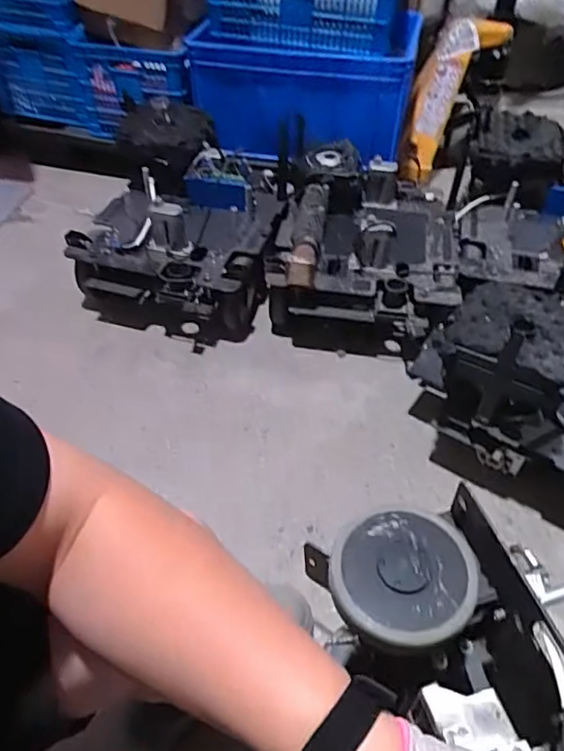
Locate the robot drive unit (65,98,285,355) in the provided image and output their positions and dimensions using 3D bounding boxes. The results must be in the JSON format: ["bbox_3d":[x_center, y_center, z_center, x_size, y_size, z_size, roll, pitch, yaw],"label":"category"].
[{"bbox_3d":[-0.237,-0.381,1.419,0.449,0.367,0.531,9,47,8],"label":"robot drive unit"}]

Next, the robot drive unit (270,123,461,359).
[{"bbox_3d":[0.194,-0.318,1.418,0.452,0.292,0.541,7,47,6],"label":"robot drive unit"}]

